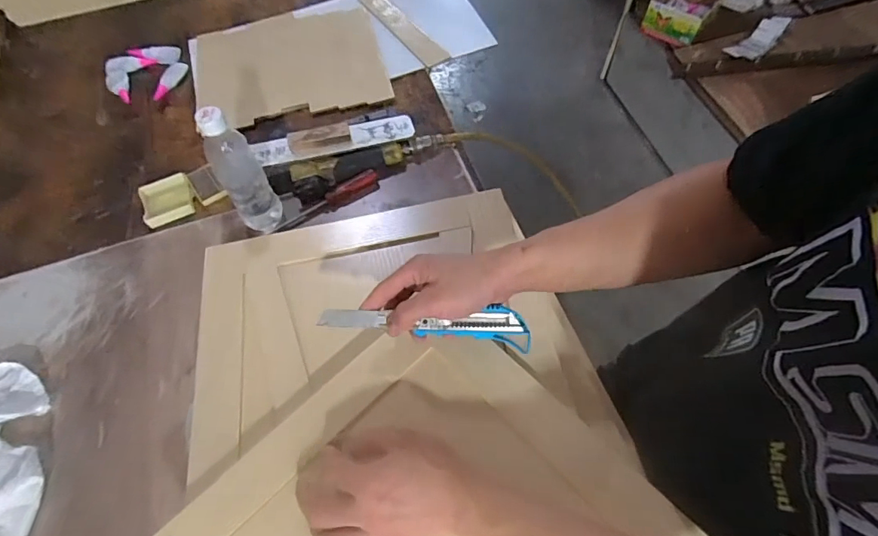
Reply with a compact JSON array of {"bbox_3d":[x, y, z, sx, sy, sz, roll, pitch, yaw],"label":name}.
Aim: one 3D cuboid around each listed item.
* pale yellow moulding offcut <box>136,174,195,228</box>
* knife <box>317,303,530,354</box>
[{"bbox_3d":[-0.429,-0.108,0.727,0.076,0.024,0.084,-24,61,-10],"label":"pale yellow moulding offcut"},{"bbox_3d":[-0.013,0.054,0.446,0.200,0.017,0.036,3,59,0],"label":"knife"}]

